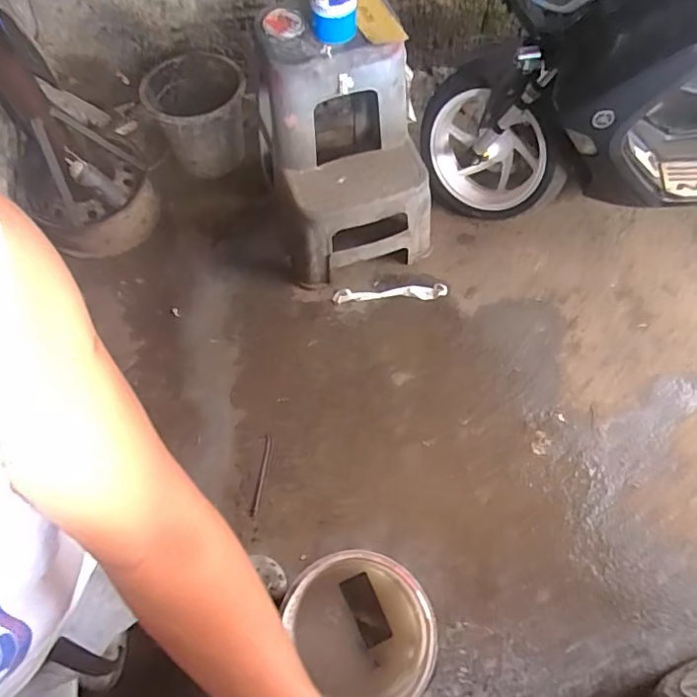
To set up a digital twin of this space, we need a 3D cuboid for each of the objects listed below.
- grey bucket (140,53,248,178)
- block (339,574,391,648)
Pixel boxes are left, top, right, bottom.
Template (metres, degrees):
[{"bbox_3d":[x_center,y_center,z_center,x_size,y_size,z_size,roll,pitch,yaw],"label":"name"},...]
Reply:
[{"bbox_3d":[-0.460,-0.734,1.752,0.285,0.284,0.323,-9,67,-4],"label":"grey bucket"},{"bbox_3d":[0.039,0.579,1.242,0.062,0.022,0.143,-24,69,-10],"label":"block"}]

